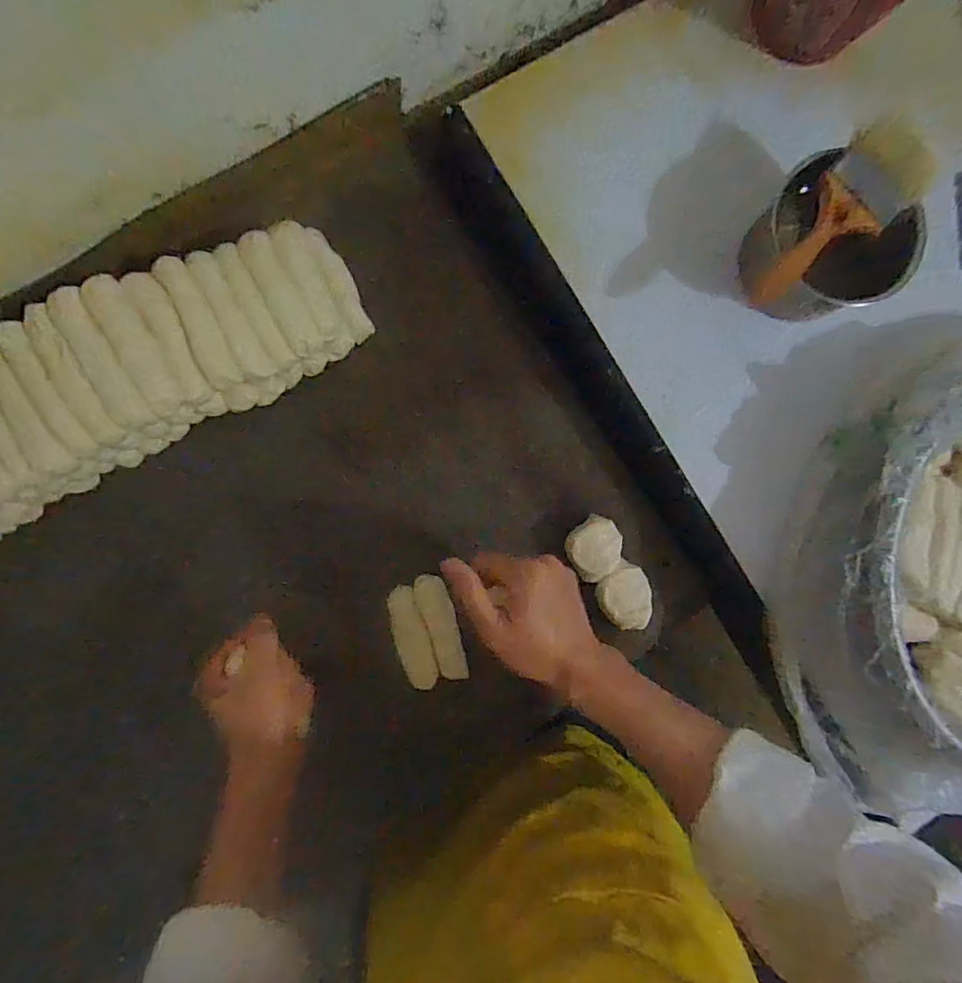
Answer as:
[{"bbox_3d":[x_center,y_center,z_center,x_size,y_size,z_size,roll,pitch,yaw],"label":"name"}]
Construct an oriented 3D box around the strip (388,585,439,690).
[{"bbox_3d":[-0.068,0.143,0.535,0.030,0.019,0.098,-17,90,-5],"label":"strip"}]

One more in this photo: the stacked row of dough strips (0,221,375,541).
[{"bbox_3d":[-0.353,-0.081,0.490,0.520,0.088,0.137,-31,91,-5],"label":"stacked row of dough strips"}]

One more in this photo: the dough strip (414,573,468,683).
[{"bbox_3d":[-0.039,0.136,0.545,0.032,0.014,0.108,-16,90,-5],"label":"dough strip"}]

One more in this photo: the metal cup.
[{"bbox_3d":[0.302,-0.226,0.489,0.129,0.082,0.129,0,88,-5],"label":"metal cup"}]

